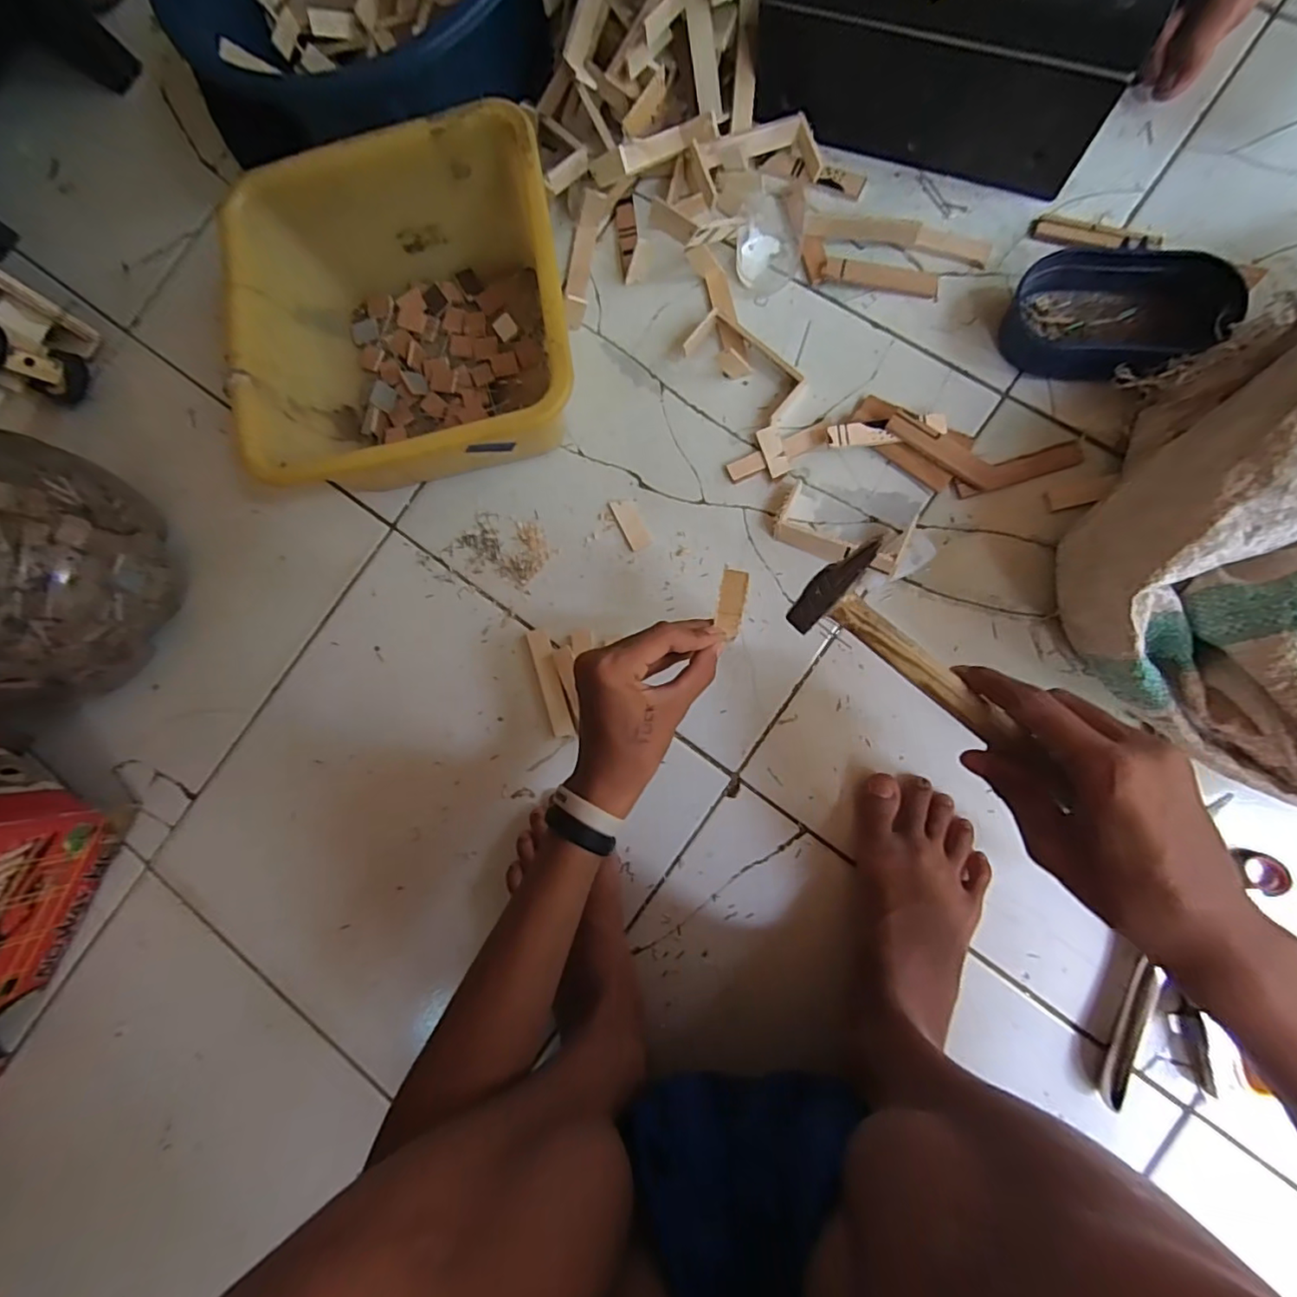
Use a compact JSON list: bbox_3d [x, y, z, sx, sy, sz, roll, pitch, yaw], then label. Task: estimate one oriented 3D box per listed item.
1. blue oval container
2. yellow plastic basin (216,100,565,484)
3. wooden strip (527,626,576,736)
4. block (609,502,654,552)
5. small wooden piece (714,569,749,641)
[{"bbox_3d":[0.371,-0.265,0.463,0.153,0.053,0.093,19,87,9],"label":"blue oval container"},{"bbox_3d":[-0.200,-0.274,0.503,0.271,0.129,0.271,0,85,6],"label":"yellow plastic basin"},{"bbox_3d":[-0.088,0.031,0.522,0.020,0.004,0.098,-18,83,6],"label":"wooden strip"},{"bbox_3d":[-0.016,-0.114,0.527,0.023,0.004,0.049,-28,82,4],"label":"block"},{"bbox_3d":[0.058,-0.031,0.407,0.019,0.005,0.047,6,87,8],"label":"small wooden piece"}]

